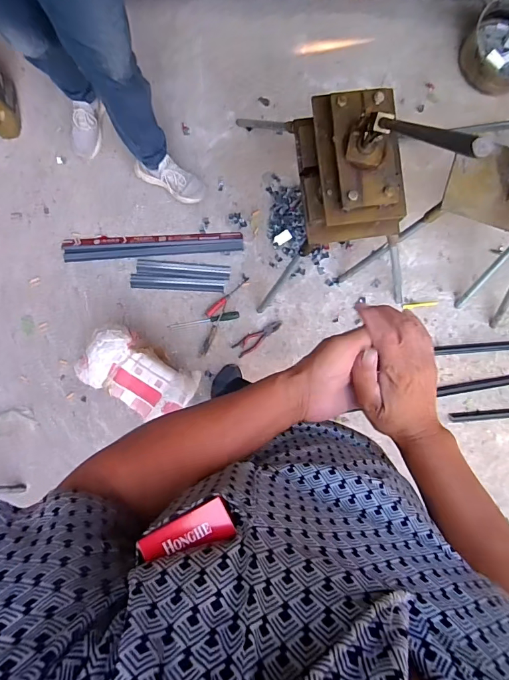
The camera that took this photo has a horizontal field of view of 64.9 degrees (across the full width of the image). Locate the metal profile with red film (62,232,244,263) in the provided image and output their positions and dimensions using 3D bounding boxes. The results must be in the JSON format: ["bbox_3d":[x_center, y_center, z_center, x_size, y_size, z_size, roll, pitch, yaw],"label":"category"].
[{"bbox_3d":[-0.358,-0.341,1.441,0.627,0.030,0.078,-5,89,-2],"label":"metal profile with red film"}]

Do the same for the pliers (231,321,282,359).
[{"bbox_3d":[0.013,-0.012,1.478,0.196,0.016,0.060,-37,90,-3],"label":"pliers"}]

